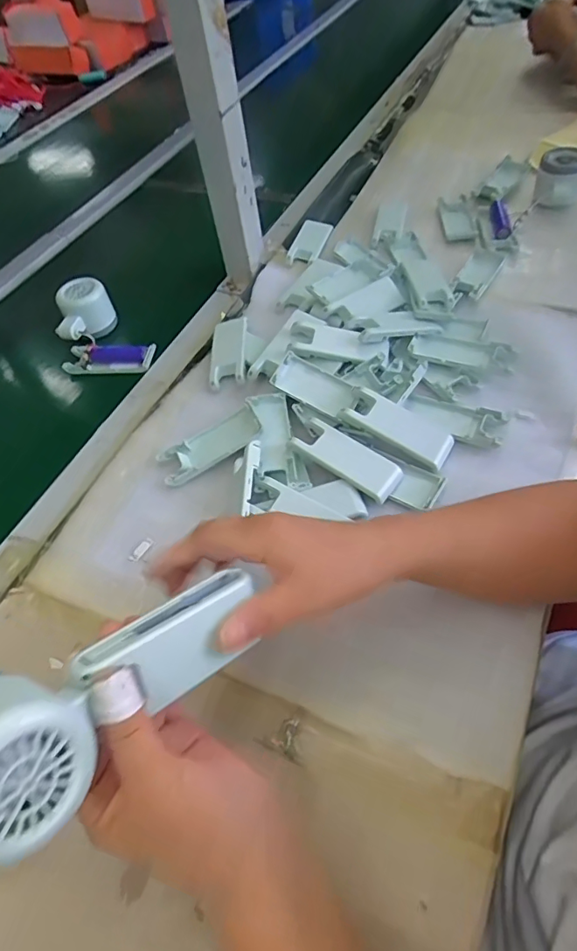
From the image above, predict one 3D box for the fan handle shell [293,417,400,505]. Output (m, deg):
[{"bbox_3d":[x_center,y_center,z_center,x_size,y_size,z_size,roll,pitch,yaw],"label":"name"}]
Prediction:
[{"bbox_3d":[0.053,-0.017,0.453,0.095,0.013,0.039,31,63,22],"label":"fan handle shell"}]

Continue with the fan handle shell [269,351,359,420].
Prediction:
[{"bbox_3d":[0.027,-0.089,0.486,0.080,0.015,0.040,29,63,21],"label":"fan handle shell"}]

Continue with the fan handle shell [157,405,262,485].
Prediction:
[{"bbox_3d":[-0.074,-0.031,0.482,0.099,0.017,0.047,-31,58,3],"label":"fan handle shell"}]

